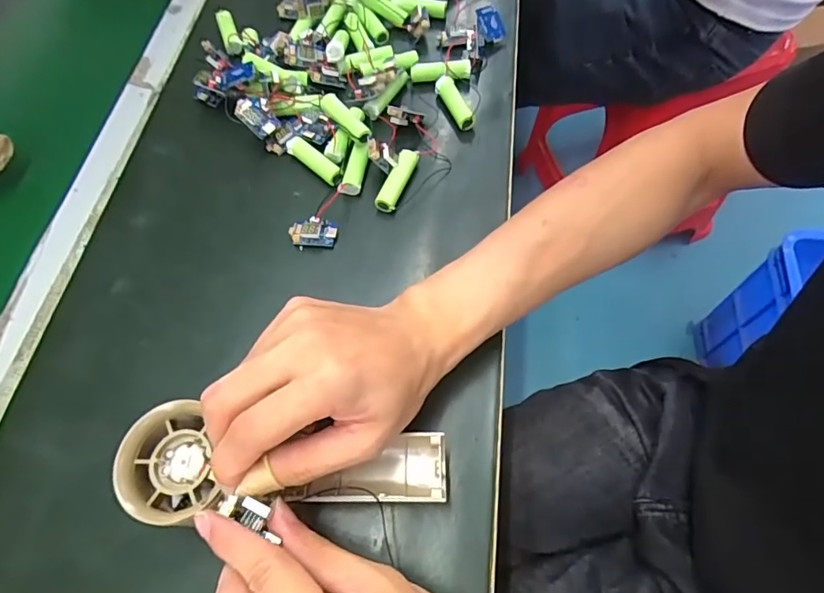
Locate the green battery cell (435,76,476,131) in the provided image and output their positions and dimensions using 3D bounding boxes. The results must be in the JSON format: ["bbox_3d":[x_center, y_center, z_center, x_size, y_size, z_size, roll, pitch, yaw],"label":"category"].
[{"bbox_3d":[0.034,-0.154,0.400,0.014,0.015,0.048,-21,64,-7],"label":"green battery cell"}]

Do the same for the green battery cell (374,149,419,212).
[{"bbox_3d":[-0.012,-0.086,0.369,0.018,0.015,0.052,18,66,12],"label":"green battery cell"}]

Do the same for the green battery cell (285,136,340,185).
[{"bbox_3d":[-0.075,-0.105,0.377,0.047,0.013,0.012,35,70,18],"label":"green battery cell"}]

